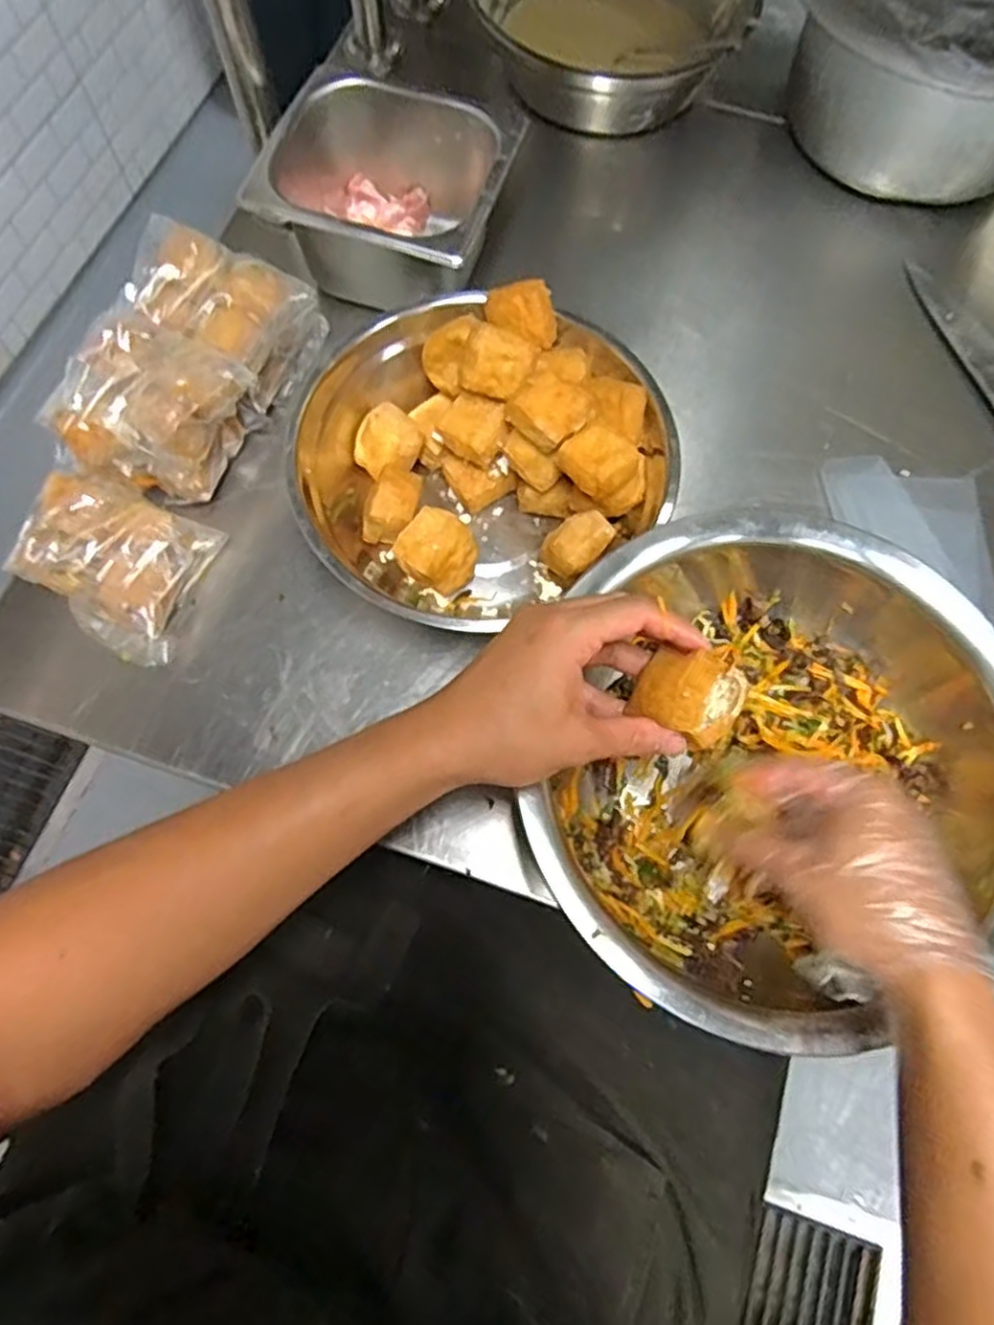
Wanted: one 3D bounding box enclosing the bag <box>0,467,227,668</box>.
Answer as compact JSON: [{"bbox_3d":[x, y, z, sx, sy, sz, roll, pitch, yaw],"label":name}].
[{"bbox_3d":[-0.264,-0.067,0.515,0.101,0.053,0.098,21,72,5],"label":"bag"}]

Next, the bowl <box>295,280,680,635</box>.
[{"bbox_3d":[-0.012,-0.149,0.535,0.247,0.102,0.221,-18,72,-8],"label":"bowl"}]

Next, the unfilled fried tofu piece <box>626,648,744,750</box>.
[{"bbox_3d":[0.097,0.016,0.373,0.048,0.032,0.039,34,73,10],"label":"unfilled fried tofu piece"}]

